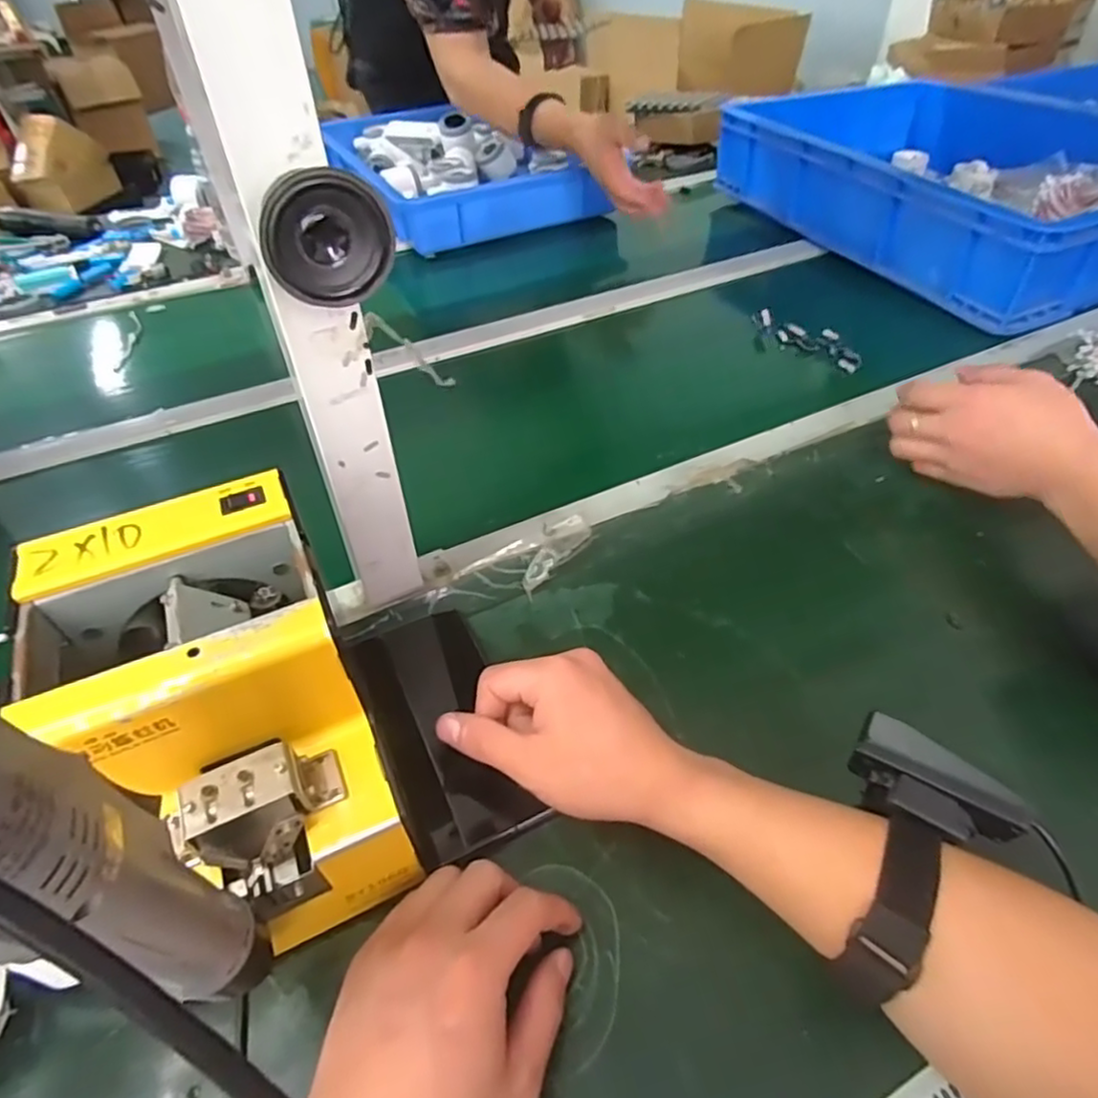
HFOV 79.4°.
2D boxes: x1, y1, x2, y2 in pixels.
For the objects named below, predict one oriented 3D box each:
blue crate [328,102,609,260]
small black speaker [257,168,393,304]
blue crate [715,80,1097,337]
[{"bbox_3d":[-0.167,-0.665,1.135,0.365,0.074,0.535,-21,47,-18],"label":"blue crate"},{"bbox_3d":[-0.093,-0.133,0.282,0.053,0.049,0.018,-15,48,-11],"label":"small black speaker"},{"bbox_3d":[0.574,-0.527,0.907,0.431,0.109,0.582,-18,46,-15],"label":"blue crate"}]

